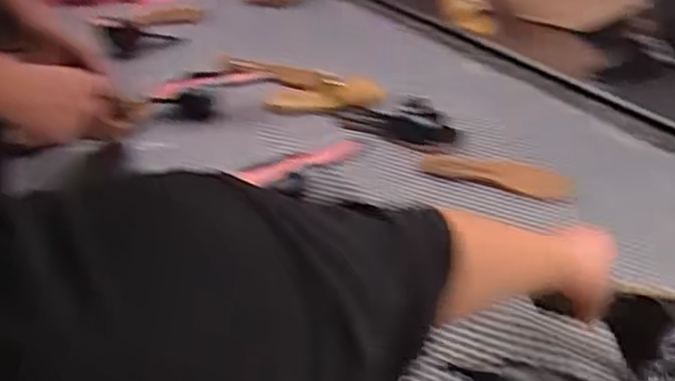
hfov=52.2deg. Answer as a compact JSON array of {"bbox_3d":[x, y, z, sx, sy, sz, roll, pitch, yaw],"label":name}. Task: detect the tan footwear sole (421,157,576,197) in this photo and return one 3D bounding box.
[{"bbox_3d":[0.249,-0.025,1.086,0.230,0.020,0.068,9,33,14],"label":"tan footwear sole"}]

